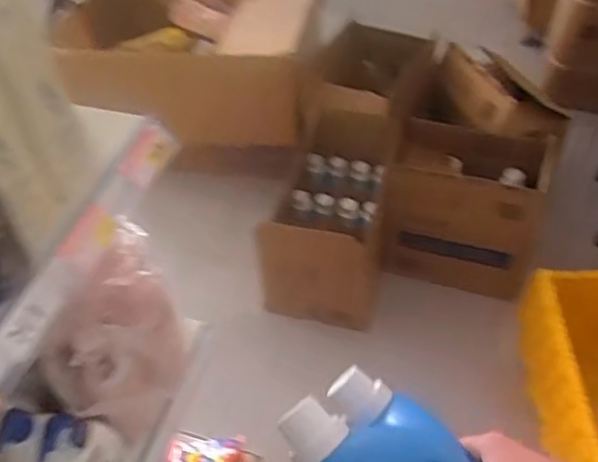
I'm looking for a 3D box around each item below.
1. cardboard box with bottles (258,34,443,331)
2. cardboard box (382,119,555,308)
[{"bbox_3d":[0.098,-0.058,1.751,0.304,0.372,0.494,10,49,12],"label":"cardboard box with bottles"},{"bbox_3d":[0.459,-0.090,1.755,0.398,0.388,0.322,7,49,10],"label":"cardboard box"}]

